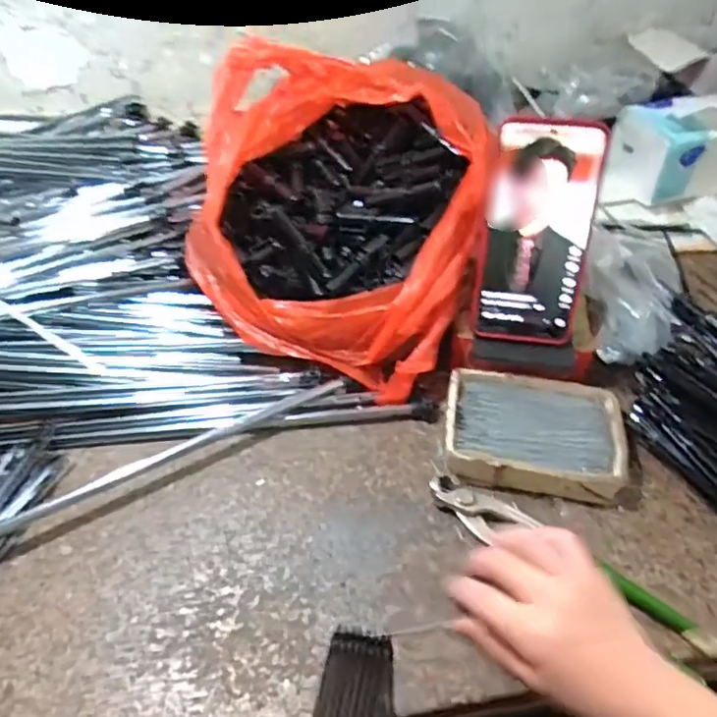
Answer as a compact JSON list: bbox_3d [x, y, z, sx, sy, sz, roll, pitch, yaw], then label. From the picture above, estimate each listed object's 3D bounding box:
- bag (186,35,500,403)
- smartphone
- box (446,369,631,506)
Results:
[{"bbox_3d":[-0.009,-0.133,0.503,0.244,0.178,0.232,17,49,18],"label":"bag"},{"bbox_3d":[0.134,-0.092,0.433,0.079,0.164,0.017,8,18,10],"label":"smartphone"},{"bbox_3d":[0.134,0.062,0.446,0.134,0.039,0.098,4,46,6],"label":"box"}]

